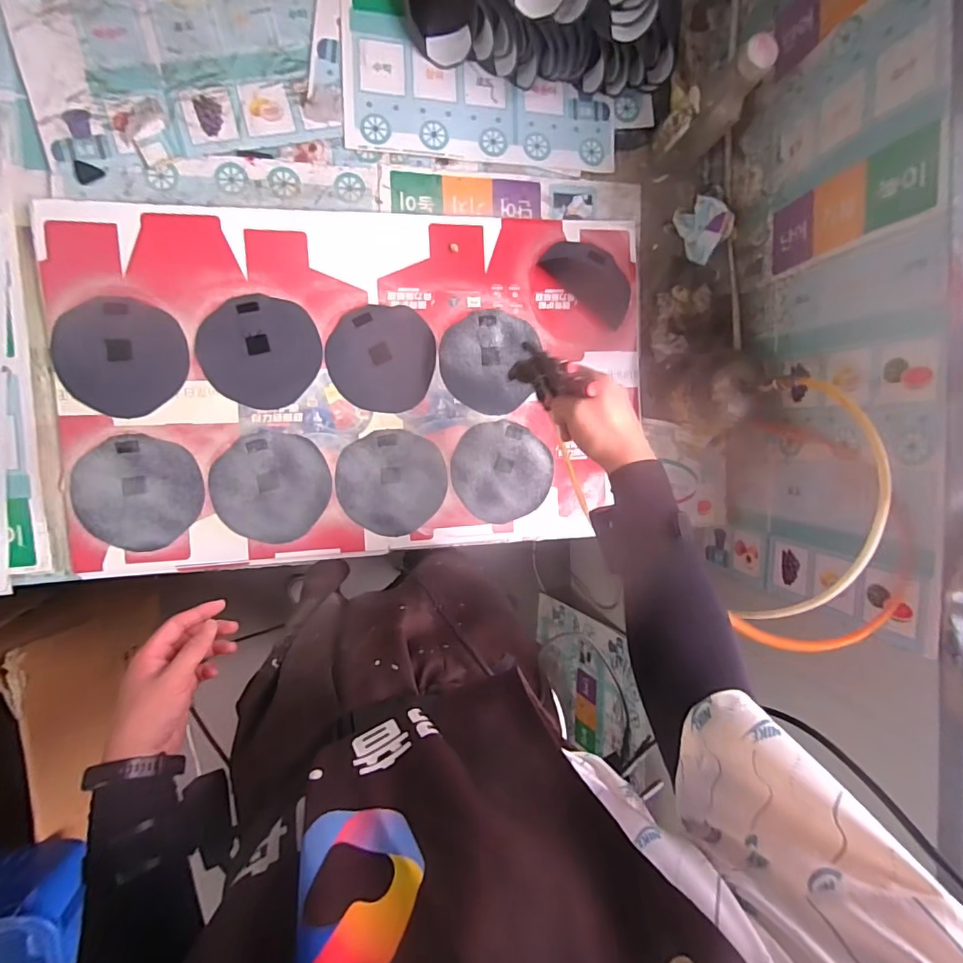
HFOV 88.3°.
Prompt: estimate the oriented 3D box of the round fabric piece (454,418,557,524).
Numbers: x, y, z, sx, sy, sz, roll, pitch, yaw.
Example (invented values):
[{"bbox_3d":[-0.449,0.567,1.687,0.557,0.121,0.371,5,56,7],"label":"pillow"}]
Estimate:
[{"bbox_3d":[0.032,-0.015,0.720,0.142,0.010,0.141,0,91,-10],"label":"round fabric piece"}]

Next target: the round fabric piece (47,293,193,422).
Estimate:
[{"bbox_3d":[-0.449,-0.156,0.615,0.150,0.009,0.139,0,91,-10],"label":"round fabric piece"}]

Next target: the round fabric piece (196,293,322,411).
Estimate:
[{"bbox_3d":[-0.291,-0.172,0.654,0.144,0.008,0.141,0,91,-10],"label":"round fabric piece"}]

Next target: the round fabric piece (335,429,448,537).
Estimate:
[{"bbox_3d":[-0.124,0.002,0.695,0.145,0.004,0.141,-2,91,-10],"label":"round fabric piece"}]

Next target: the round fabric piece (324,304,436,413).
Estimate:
[{"bbox_3d":[-0.135,-0.169,0.676,0.140,0.010,0.140,3,90,-10],"label":"round fabric piece"}]

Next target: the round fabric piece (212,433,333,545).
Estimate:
[{"bbox_3d":[-0.281,0.009,0.666,0.145,0.009,0.143,0,91,-10],"label":"round fabric piece"}]

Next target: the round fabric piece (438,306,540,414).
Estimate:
[{"bbox_3d":[0.012,-0.172,0.708,0.137,0.005,0.141,0,91,-10],"label":"round fabric piece"}]

